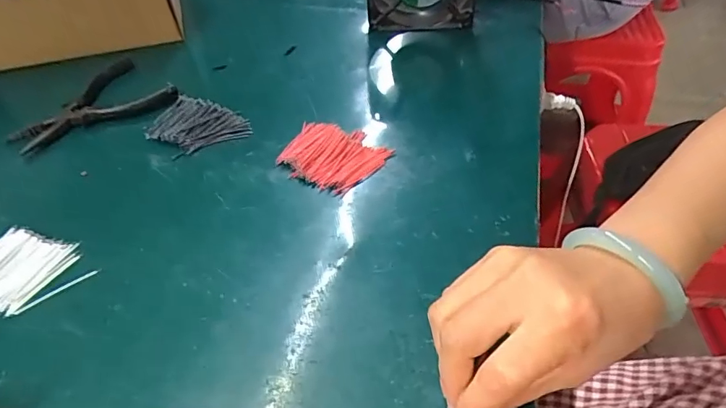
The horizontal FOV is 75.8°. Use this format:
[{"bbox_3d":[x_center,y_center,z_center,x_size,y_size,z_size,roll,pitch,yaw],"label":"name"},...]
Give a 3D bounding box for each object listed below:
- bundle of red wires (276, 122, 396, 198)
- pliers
[{"bbox_3d":[-0.025,-0.042,0.395,0.081,0.010,0.068,21,52,20],"label":"bundle of red wires"},{"bbox_3d":[-0.270,-0.102,0.456,0.143,0.010,0.104,-31,54,-24],"label":"pliers"}]

